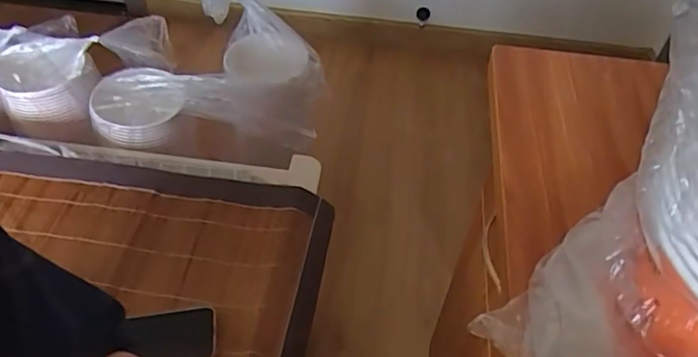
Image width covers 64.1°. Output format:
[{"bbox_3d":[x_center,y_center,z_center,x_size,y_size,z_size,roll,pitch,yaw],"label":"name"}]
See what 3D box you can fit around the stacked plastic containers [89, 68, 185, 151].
[{"bbox_3d":[-0.380,-0.123,1.019,0.163,0.086,0.146,-13,50,-15],"label":"stacked plastic containers"}]

